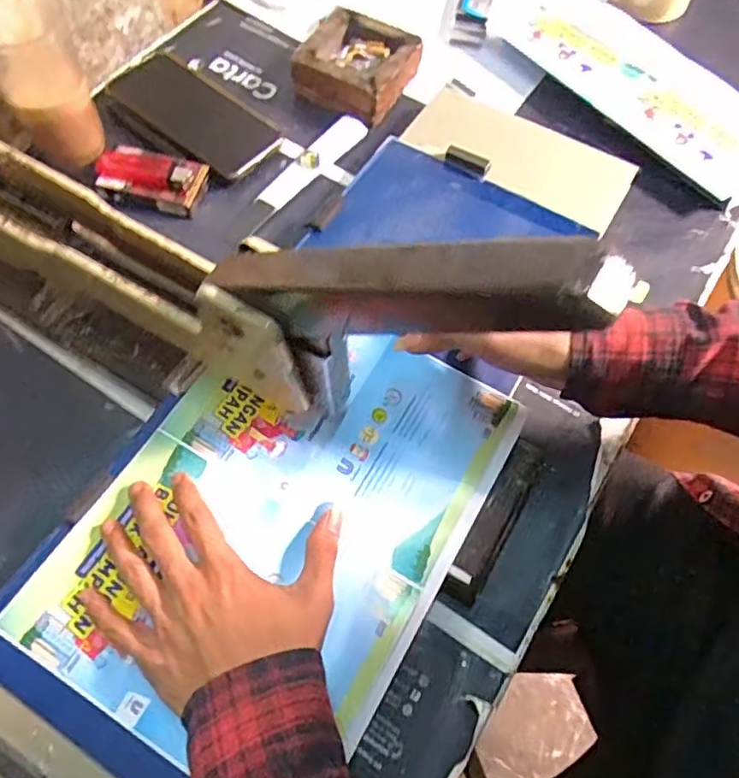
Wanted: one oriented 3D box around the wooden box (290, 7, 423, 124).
[{"bbox_3d":[-0.011,-0.317,0.600,0.103,0.043,0.101,23,65,9],"label":"wooden box"}]

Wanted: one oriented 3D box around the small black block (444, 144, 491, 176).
[{"bbox_3d":[0.085,-0.200,0.535,0.041,0.016,0.011,24,66,10],"label":"small black block"}]

